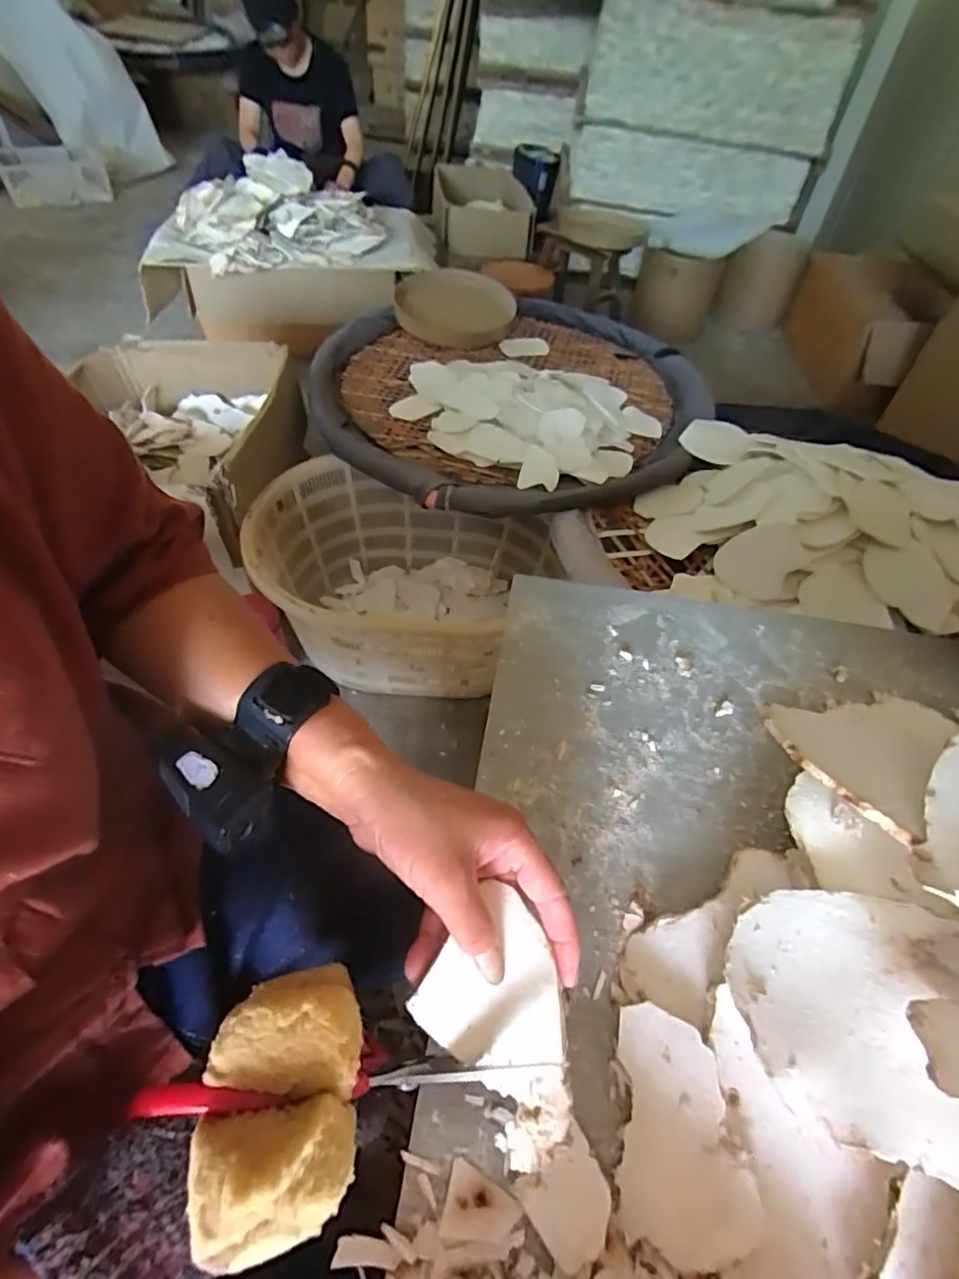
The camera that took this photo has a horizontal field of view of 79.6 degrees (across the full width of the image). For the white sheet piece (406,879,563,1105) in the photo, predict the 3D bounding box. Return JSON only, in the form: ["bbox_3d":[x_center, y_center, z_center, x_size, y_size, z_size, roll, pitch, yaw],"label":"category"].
[{"bbox_3d":[0.014,0.173,0.283,0.074,0.005,0.072,34,61,12],"label":"white sheet piece"}]

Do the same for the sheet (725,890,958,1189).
[{"bbox_3d":[0.181,0.182,0.280,0.104,0.013,0.120,2,47,18],"label":"sheet"}]

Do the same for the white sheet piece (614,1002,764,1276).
[{"bbox_3d":[0.098,0.235,0.278,0.060,0.004,0.092,-6,55,23],"label":"white sheet piece"}]

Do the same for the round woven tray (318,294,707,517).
[{"bbox_3d":[0.078,-0.616,1.358,0.925,0.124,0.996,2,50,-2],"label":"round woven tray"}]

